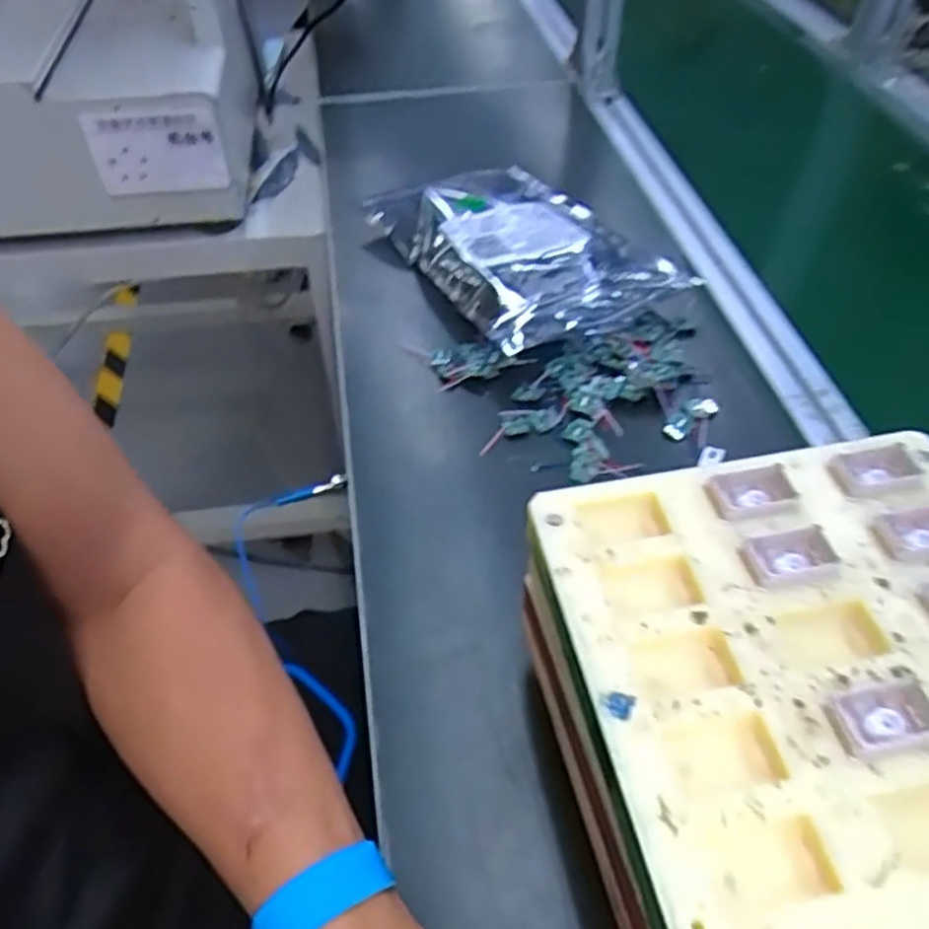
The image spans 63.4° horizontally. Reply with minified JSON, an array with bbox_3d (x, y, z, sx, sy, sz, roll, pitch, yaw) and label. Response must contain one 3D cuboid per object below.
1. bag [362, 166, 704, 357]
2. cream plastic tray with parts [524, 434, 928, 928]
[{"bbox_3d":[0.038,-0.190,0.617,0.169,0.043,0.266,-25,53,-20],"label":"bag"},{"bbox_3d":[0.132,0.074,0.254,0.183,0.014,0.194,-11,49,-6],"label":"cream plastic tray with parts"}]

